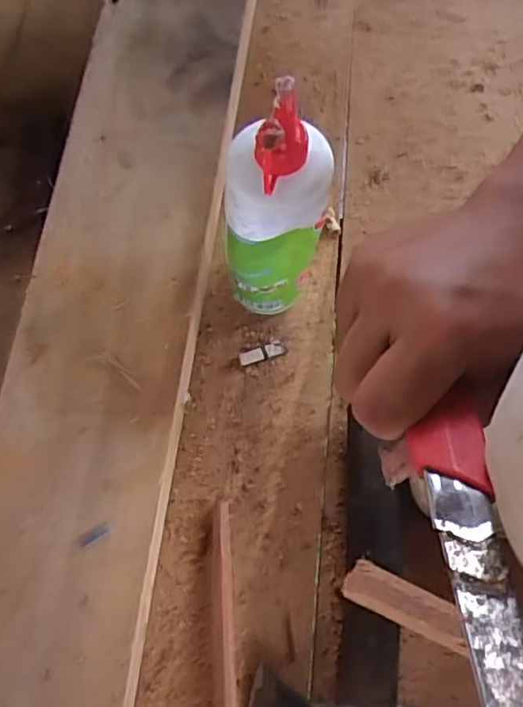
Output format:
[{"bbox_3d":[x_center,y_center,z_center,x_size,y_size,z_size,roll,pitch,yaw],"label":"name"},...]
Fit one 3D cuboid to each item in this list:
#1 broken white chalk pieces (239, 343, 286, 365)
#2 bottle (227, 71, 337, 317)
[{"bbox_3d":[0.000,0.000,0.517,0.039,0.005,0.011,-19,74,-8],"label":"broken white chalk pieces"},{"bbox_3d":[0.007,-0.094,0.423,0.071,0.244,0.066,19,73,4],"label":"bottle"}]

